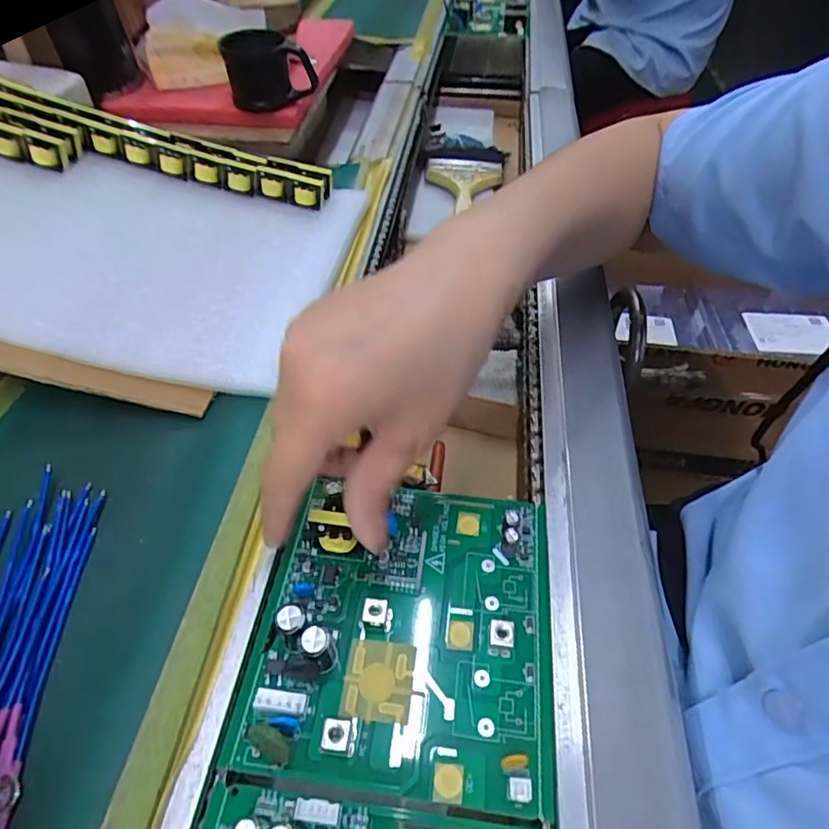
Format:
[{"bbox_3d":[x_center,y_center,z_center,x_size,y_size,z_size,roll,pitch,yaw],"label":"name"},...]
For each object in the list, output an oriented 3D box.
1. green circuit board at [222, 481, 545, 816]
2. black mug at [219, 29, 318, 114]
[{"bbox_3d":[-0.003,0.084,0.239,0.119,0.027,0.128,9,45,3],"label":"green circuit board"},{"bbox_3d":[-0.131,-0.308,0.502,0.078,0.058,0.054,-10,50,-10],"label":"black mug"}]

